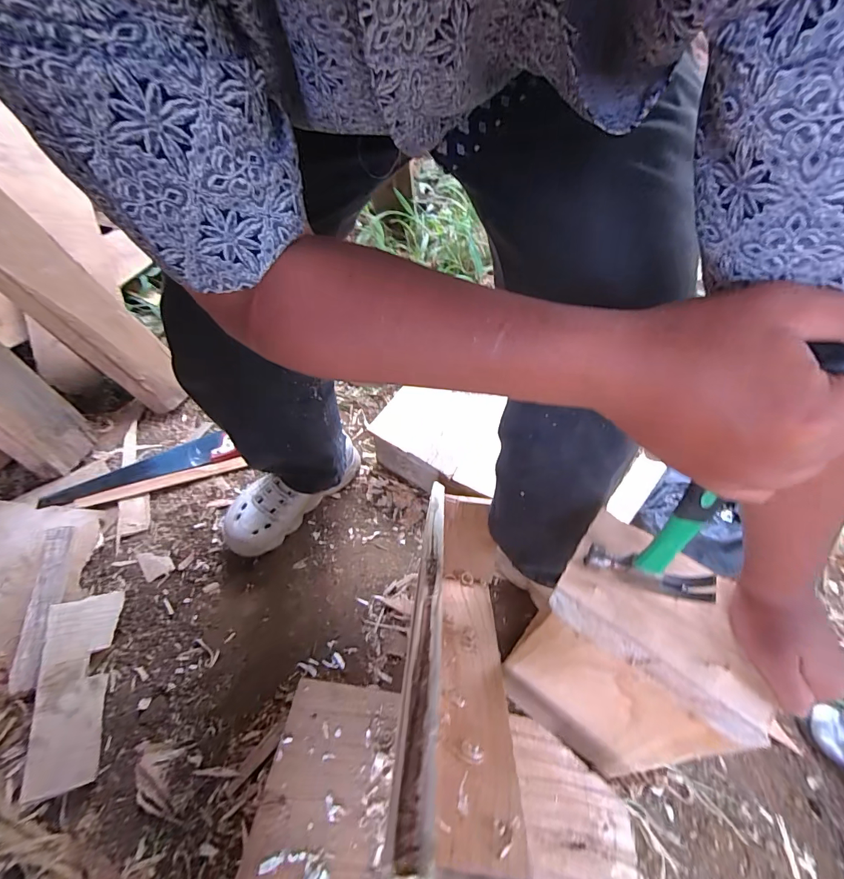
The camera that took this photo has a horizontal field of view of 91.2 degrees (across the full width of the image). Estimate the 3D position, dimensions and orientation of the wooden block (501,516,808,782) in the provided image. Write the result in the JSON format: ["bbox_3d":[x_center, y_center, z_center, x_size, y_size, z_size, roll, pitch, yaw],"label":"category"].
[{"bbox_3d":[0.205,0.237,0.454,0.173,0.261,0.129,31,50,22],"label":"wooden block"}]

